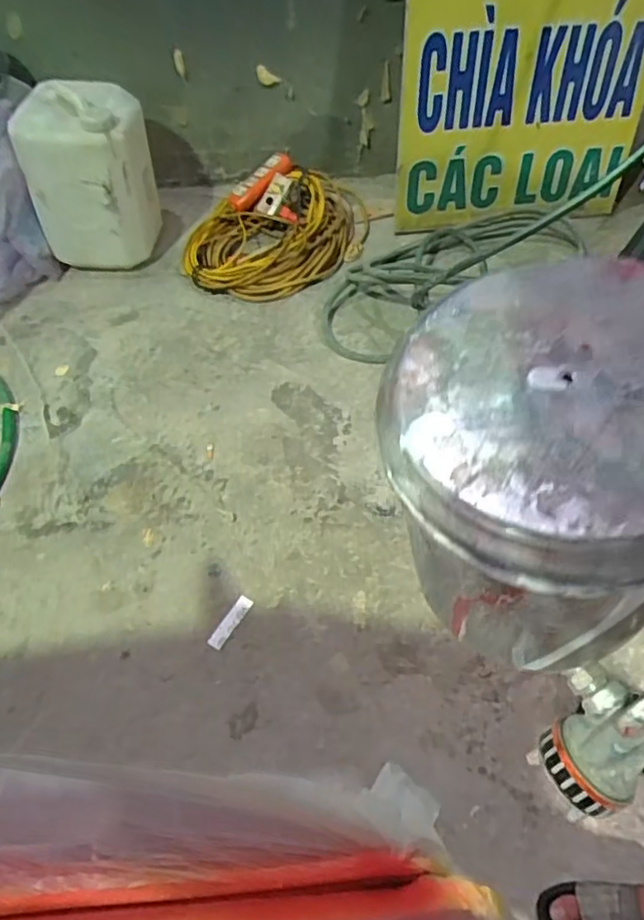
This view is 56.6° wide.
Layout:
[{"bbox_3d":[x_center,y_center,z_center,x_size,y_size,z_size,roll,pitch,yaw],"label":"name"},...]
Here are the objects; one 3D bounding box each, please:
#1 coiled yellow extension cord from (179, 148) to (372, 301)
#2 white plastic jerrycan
[{"bbox_3d":[-0.116,-0.584,1.503,0.483,0.129,0.340,-20,60,-9],"label":"coiled yellow extension cord"},{"bbox_3d":[-0.531,-0.647,1.404,0.237,0.349,0.225,2,57,5],"label":"white plastic jerrycan"}]

